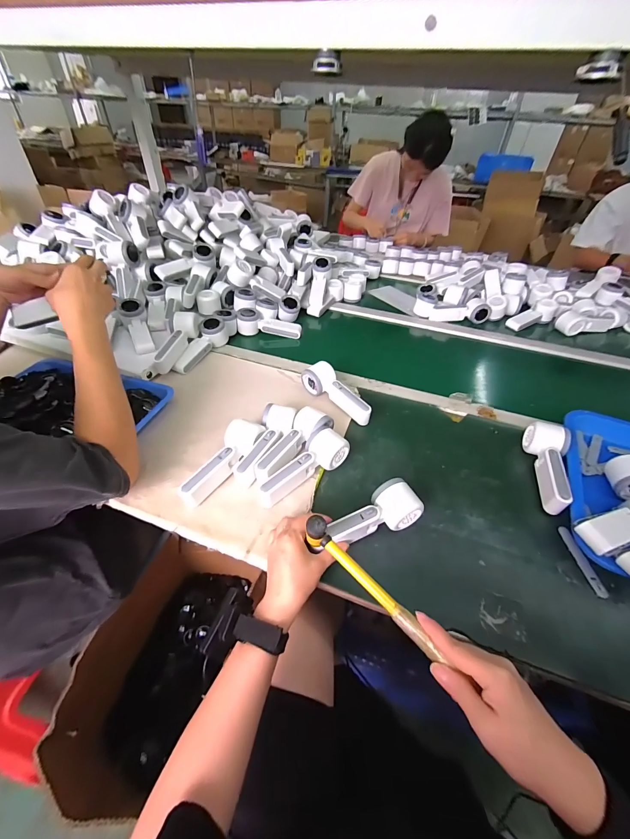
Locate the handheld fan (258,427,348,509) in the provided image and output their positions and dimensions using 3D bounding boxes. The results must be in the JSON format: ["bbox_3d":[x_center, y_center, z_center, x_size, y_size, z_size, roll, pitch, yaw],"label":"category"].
[{"bbox_3d":[-0.017,0.079,0.513,0.063,0.053,0.156,32,52,27],"label":"handheld fan"}]

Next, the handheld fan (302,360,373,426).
[{"bbox_3d":[0.048,-0.054,0.649,0.052,0.057,0.167,-34,55,-31],"label":"handheld fan"}]

